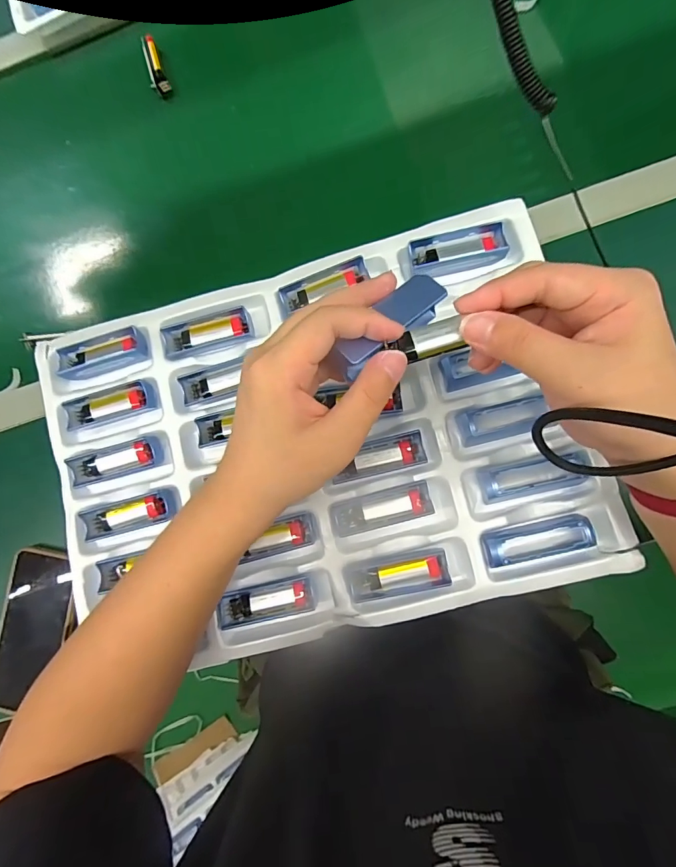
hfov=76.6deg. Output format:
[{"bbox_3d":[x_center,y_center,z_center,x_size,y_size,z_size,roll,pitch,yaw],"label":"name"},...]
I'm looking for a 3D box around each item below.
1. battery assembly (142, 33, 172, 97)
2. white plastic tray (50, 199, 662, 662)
[{"bbox_3d":[-0.214,-0.431,0.501,0.019,0.017,0.069,-19,82,5],"label":"battery assembly"},{"bbox_3d":[-0.026,0.010,0.367,0.443,0.025,0.308,-15,82,5],"label":"white plastic tray"}]

